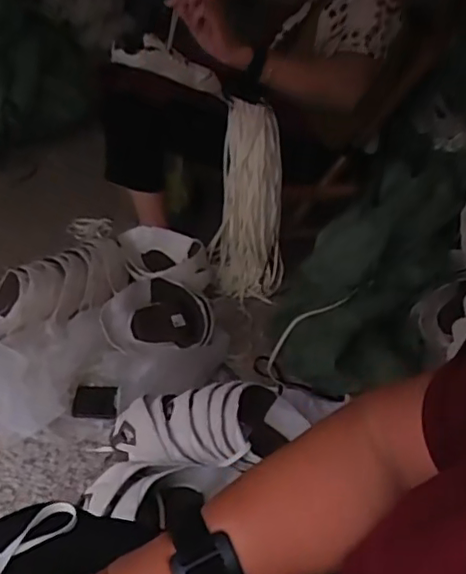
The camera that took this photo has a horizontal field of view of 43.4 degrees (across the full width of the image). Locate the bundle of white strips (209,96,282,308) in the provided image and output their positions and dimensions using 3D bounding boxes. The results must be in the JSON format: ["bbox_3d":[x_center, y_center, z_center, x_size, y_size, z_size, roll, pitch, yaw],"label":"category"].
[{"bbox_3d":[0.034,-0.181,1.278,0.165,0.432,0.068,10,32,12],"label":"bundle of white strips"}]

